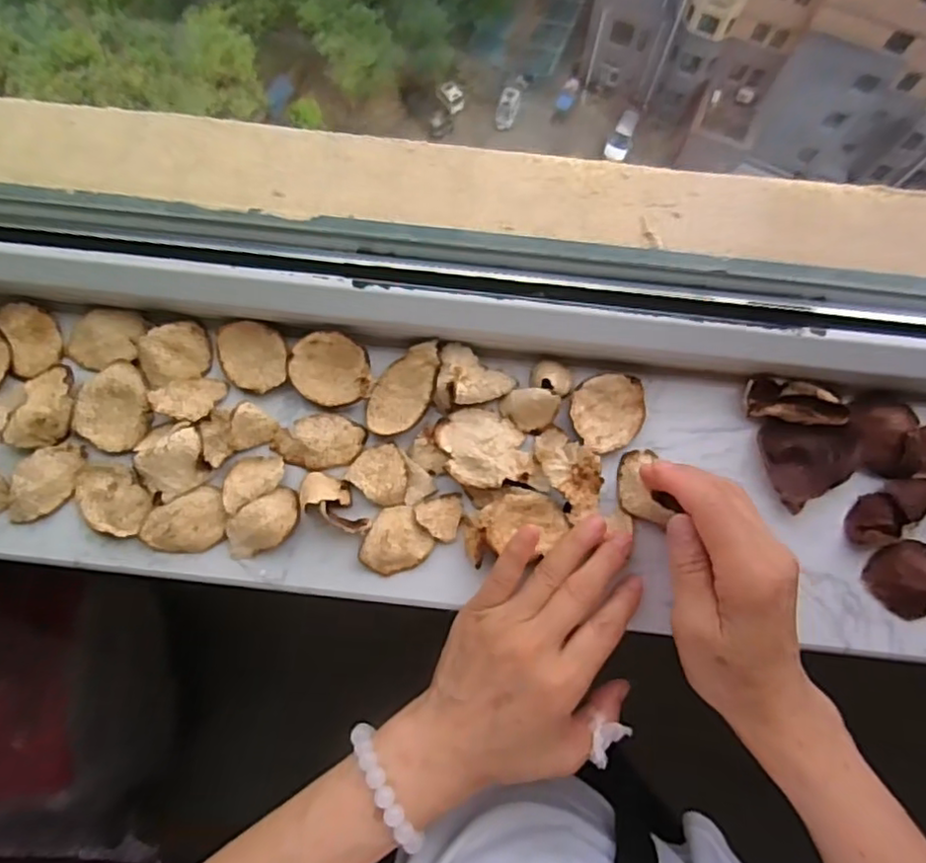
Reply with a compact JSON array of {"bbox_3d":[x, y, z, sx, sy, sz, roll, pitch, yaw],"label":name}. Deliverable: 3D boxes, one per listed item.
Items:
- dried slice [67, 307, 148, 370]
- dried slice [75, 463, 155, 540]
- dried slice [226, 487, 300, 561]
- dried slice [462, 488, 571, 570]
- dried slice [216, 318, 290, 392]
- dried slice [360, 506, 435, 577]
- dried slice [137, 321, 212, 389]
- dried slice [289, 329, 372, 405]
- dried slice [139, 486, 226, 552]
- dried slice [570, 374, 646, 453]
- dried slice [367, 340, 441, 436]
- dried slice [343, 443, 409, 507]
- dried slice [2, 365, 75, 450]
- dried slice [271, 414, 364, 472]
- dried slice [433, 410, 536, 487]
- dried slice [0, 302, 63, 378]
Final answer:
[{"bbox_3d":[-0.219,-0.058,0.396,0.049,0.010,0.038,7,79,2],"label":"dried slice"},{"bbox_3d":[-0.207,0.039,0.377,0.049,0.004,0.036,21,80,4],"label":"dried slice"},{"bbox_3d":[-0.116,0.054,0.372,0.046,0.010,0.028,-36,81,-6],"label":"dried slice"},{"bbox_3d":[0.030,0.053,0.366,0.057,0.006,0.036,-9,79,-2],"label":"dried slice"},{"bbox_3d":[-0.128,-0.046,0.393,0.041,0.008,0.046,-15,80,-3],"label":"dried slice"},{"bbox_3d":[-0.040,0.064,0.371,0.038,0.008,0.036,0,79,0],"label":"dried slice"},{"bbox_3d":[-0.176,-0.047,0.388,0.041,0.014,0.032,-25,80,-5],"label":"dried slice"},{"bbox_3d":[-0.078,-0.036,0.387,0.049,0.013,0.041,26,80,5],"label":"dried slice"},{"bbox_3d":[-0.161,0.054,0.374,0.048,0.005,0.033,-28,80,-5],"label":"dried slice"},{"bbox_3d":[0.087,-0.011,0.385,0.043,0.008,0.046,1,79,0],"label":"dried slice"},{"bbox_3d":[-0.035,-0.026,0.389,0.034,0.014,0.061,29,81,5],"label":"dried slice"},{"bbox_3d":[-0.047,0.024,0.378,0.035,0.004,0.032,0,79,0],"label":"dried slice"},{"bbox_3d":[-0.250,-0.015,0.382,0.036,0.014,0.051,13,80,3],"label":"dried slice"},{"bbox_3d":[-0.086,0.006,0.382,0.054,0.006,0.032,-3,79,0],"label":"dried slice"},{"bbox_3d":[0.012,0.009,0.376,0.048,0.009,0.050,0,79,0],"label":"dried slice"},{"bbox_3d":[-0.267,-0.059,0.398,0.031,0.010,0.048,-19,80,-3],"label":"dried slice"}]

